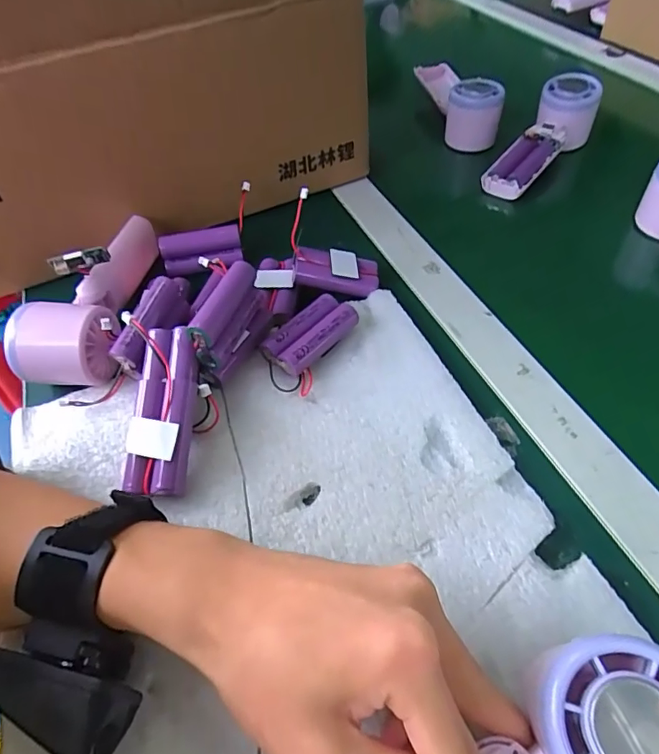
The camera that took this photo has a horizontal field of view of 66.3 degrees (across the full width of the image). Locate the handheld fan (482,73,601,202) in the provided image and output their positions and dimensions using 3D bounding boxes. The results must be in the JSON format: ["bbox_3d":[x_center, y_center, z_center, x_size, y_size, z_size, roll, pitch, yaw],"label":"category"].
[{"bbox_3d":[0.217,-0.239,0.519,0.049,0.052,0.174,33,72,27],"label":"handheld fan"}]

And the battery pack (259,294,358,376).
[{"bbox_3d":[-0.012,-0.029,0.349,0.031,0.022,0.066,34,61,28],"label":"battery pack"}]

